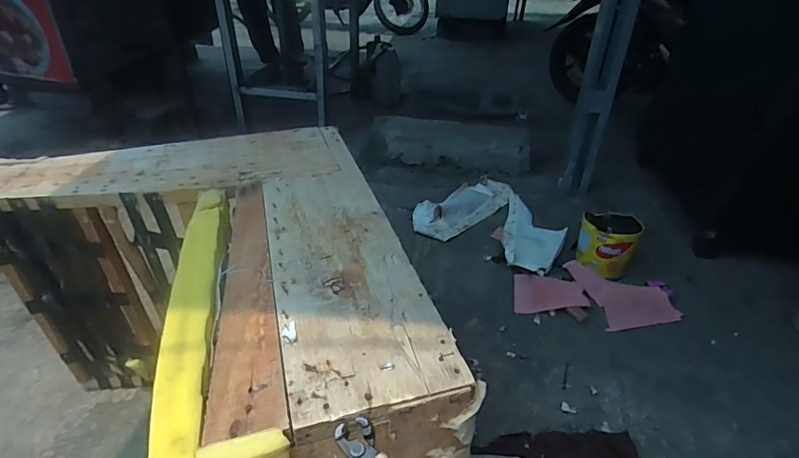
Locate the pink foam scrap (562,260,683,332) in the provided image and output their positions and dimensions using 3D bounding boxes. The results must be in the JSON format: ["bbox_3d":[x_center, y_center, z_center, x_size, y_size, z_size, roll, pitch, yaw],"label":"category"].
[{"bbox_3d":[0.625,0.165,1.283,0.200,0.032,0.267,-4,35,-9],"label":"pink foam scrap"}]

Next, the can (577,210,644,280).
[{"bbox_3d":[0.619,0.038,1.356,0.160,0.145,0.164,22,40,26],"label":"can"}]

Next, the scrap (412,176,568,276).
[{"bbox_3d":[0.342,-0.044,1.584,0.503,0.058,0.445,24,41,29],"label":"scrap"}]

